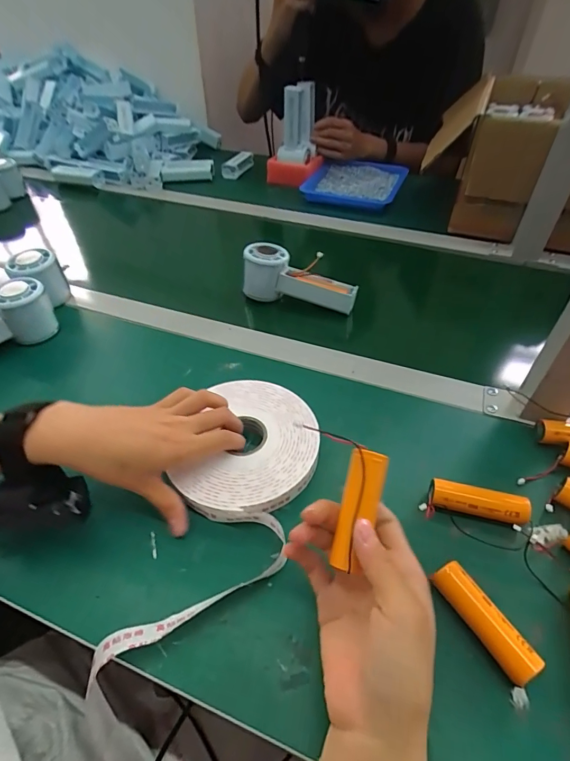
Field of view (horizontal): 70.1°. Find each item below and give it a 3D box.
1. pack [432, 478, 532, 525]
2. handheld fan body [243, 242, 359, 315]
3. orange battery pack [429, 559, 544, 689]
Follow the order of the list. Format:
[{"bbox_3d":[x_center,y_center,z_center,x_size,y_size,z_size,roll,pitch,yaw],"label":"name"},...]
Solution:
[{"bbox_3d":[0.153,0.099,0.322,0.072,0.018,0.022,11,46,9],"label":"pack"},{"bbox_3d":[0.021,-0.134,0.528,0.144,0.058,0.047,11,46,9],"label":"handheld fan body"},{"bbox_3d":[0.129,0.156,0.265,0.021,0.022,0.071,-24,51,-23],"label":"orange battery pack"}]

